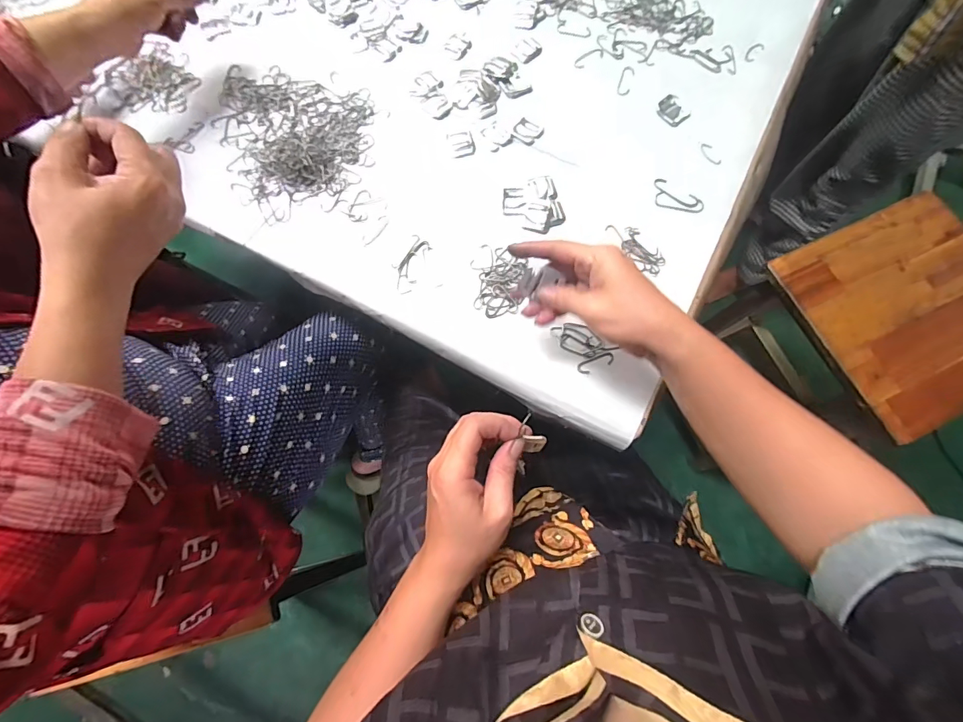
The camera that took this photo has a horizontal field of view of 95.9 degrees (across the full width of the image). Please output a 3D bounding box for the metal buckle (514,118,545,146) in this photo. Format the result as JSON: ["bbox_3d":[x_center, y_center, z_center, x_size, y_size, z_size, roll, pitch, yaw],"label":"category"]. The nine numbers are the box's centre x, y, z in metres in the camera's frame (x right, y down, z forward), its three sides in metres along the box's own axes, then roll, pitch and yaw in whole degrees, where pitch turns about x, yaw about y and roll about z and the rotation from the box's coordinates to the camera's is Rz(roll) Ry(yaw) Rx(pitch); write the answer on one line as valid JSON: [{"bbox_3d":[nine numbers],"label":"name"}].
[{"bbox_3d":[0.054,-0.267,0.508,0.030,0.004,0.034,32,78,10],"label":"metal buckle"}]

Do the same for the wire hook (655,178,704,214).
[{"bbox_3d":[0.213,-0.178,0.475,0.059,0.004,0.032,36,78,11],"label":"wire hook"}]

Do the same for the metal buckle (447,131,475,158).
[{"bbox_3d":[-0.023,-0.256,0.509,0.027,0.004,0.035,-18,74,-3],"label":"metal buckle"}]

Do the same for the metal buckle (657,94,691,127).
[{"bbox_3d":[0.226,-0.295,0.512,0.031,0.005,0.037,-34,76,-7],"label":"metal buckle"}]

